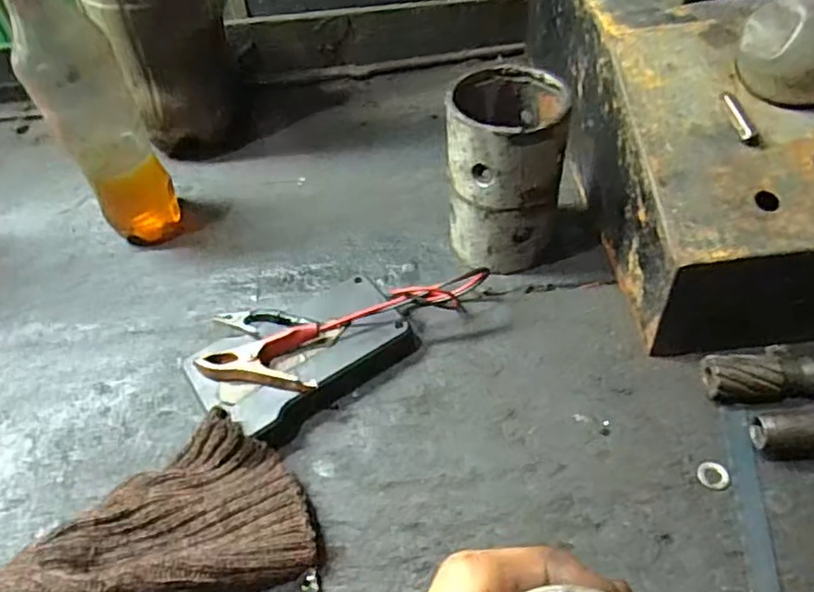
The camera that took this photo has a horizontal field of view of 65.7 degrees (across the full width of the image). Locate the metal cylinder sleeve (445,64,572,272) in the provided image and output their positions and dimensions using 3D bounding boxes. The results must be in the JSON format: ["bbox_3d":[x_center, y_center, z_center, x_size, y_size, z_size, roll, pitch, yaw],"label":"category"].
[{"bbox_3d":[0.059,-0.076,0.382,0.063,0.113,0.068,-3,49,3],"label":"metal cylinder sleeve"}]

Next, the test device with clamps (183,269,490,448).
[{"bbox_3d":[-0.050,0.020,0.361,0.145,0.034,0.084,-35,54,-23],"label":"test device with clamps"}]

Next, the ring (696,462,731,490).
[{"bbox_3d":[0.148,0.085,0.303,0.015,0.004,0.014,-3,49,3],"label":"ring"}]

